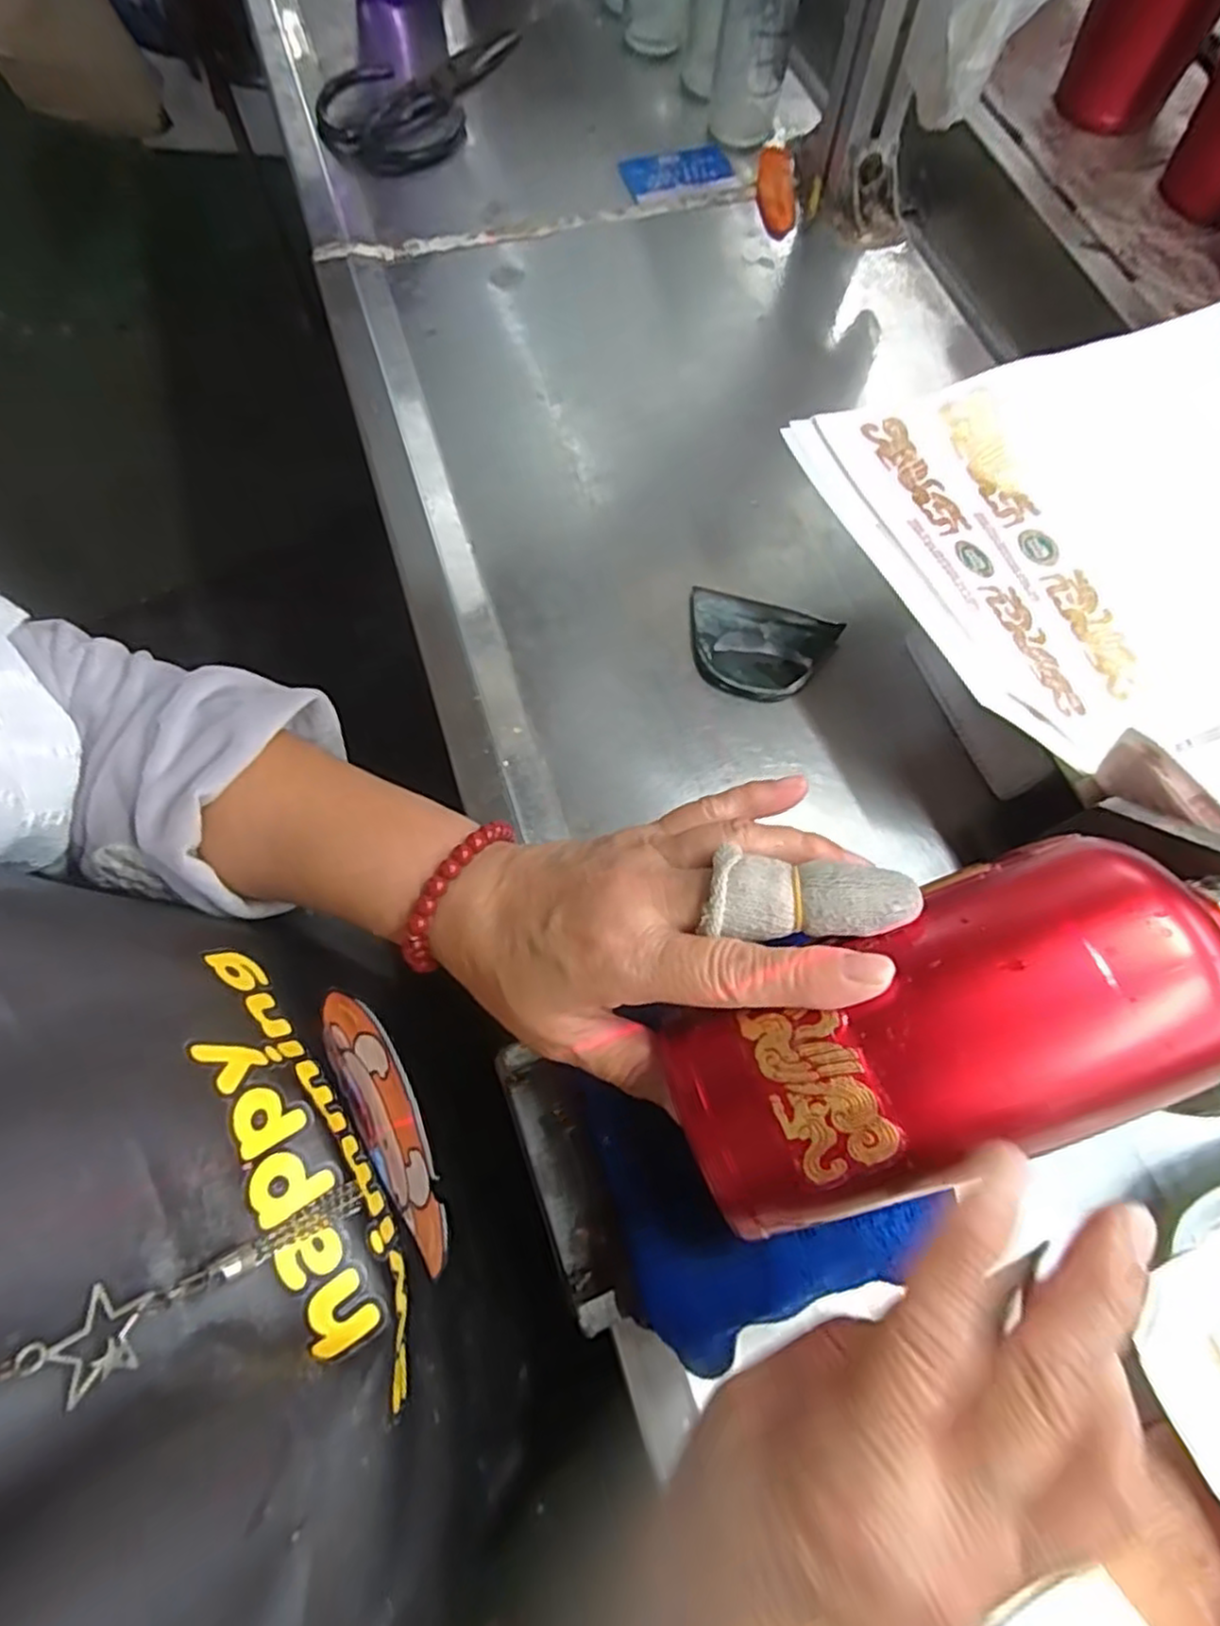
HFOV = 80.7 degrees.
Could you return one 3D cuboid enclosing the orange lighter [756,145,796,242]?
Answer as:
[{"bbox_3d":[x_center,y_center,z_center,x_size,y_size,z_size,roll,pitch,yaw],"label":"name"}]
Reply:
[{"bbox_3d":[0.125,-0.473,0.541,0.025,0.014,0.089,2,70,1],"label":"orange lighter"}]

